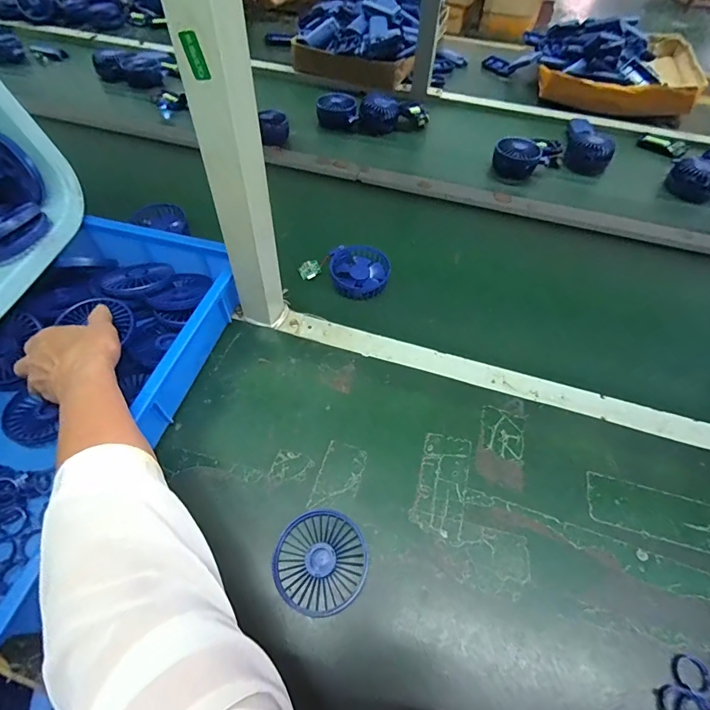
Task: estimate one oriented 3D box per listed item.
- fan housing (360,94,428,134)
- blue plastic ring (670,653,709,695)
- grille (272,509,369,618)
[{"bbox_3d":[0.086,-0.521,0.892,0.144,0.071,0.068,6,55,1],"label":"fan housing"},{"bbox_3d":[0.288,0.271,0.346,0.032,0.004,0.026,13,55,6],"label":"blue plastic ring"},{"bbox_3d":[-0.032,0.194,0.386,0.086,0.006,0.086,1,55,-2],"label":"grille"}]

